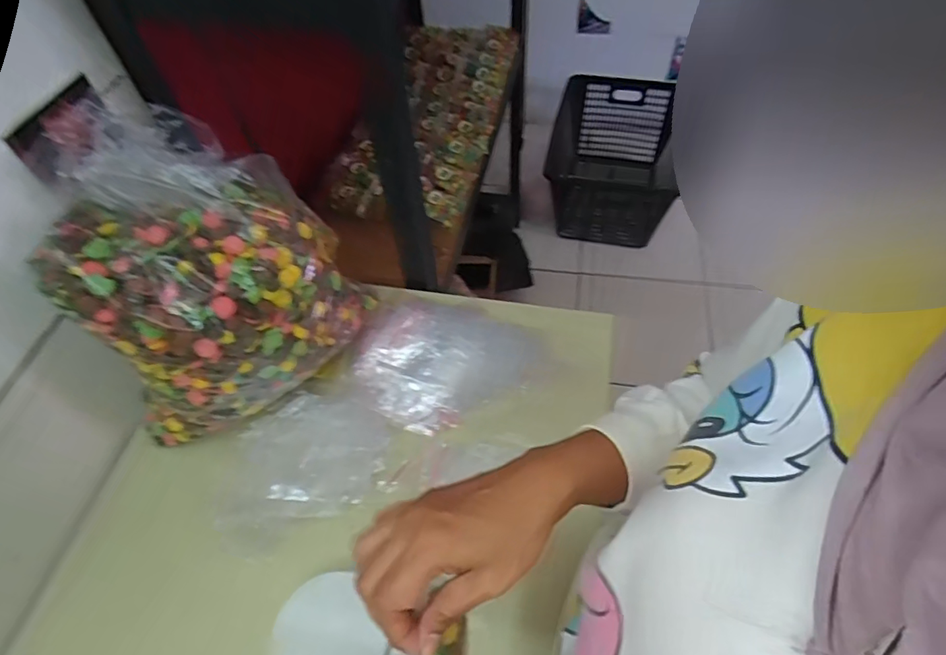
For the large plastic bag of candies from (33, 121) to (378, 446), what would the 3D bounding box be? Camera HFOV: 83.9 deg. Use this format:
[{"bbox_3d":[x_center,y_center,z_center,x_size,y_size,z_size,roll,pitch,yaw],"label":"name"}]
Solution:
[{"bbox_3d":[-0.294,-0.039,0.593,0.236,0.295,0.272,15,58,13],"label":"large plastic bag of candies"}]

